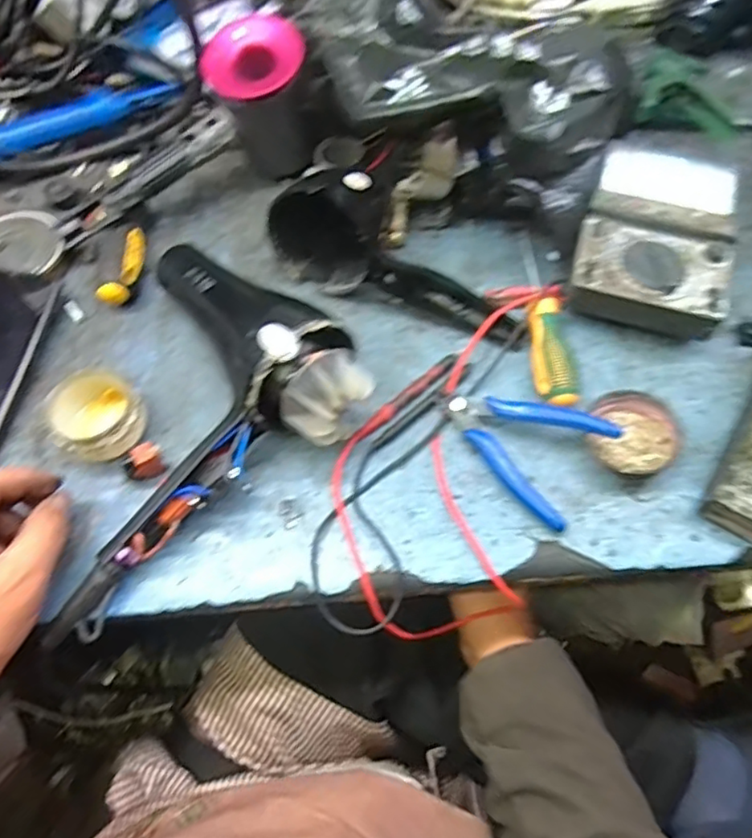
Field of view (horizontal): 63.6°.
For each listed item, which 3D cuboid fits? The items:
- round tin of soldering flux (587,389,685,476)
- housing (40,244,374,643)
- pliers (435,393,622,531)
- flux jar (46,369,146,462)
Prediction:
[{"bbox_3d":[0.177,0.012,0.421,0.058,0.020,0.057,0,63,1],"label":"round tin of soldering flux"},{"bbox_3d":[-0.150,-0.022,0.408,0.251,0.093,0.212,-32,67,-14],"label":"housing"},{"bbox_3d":[0.108,0.007,0.426,0.077,0.019,0.121,-35,68,-16],"label":"pliers"},{"bbox_3d":[-0.196,0.000,0.428,0.058,0.034,0.063,0,63,1],"label":"flux jar"}]

